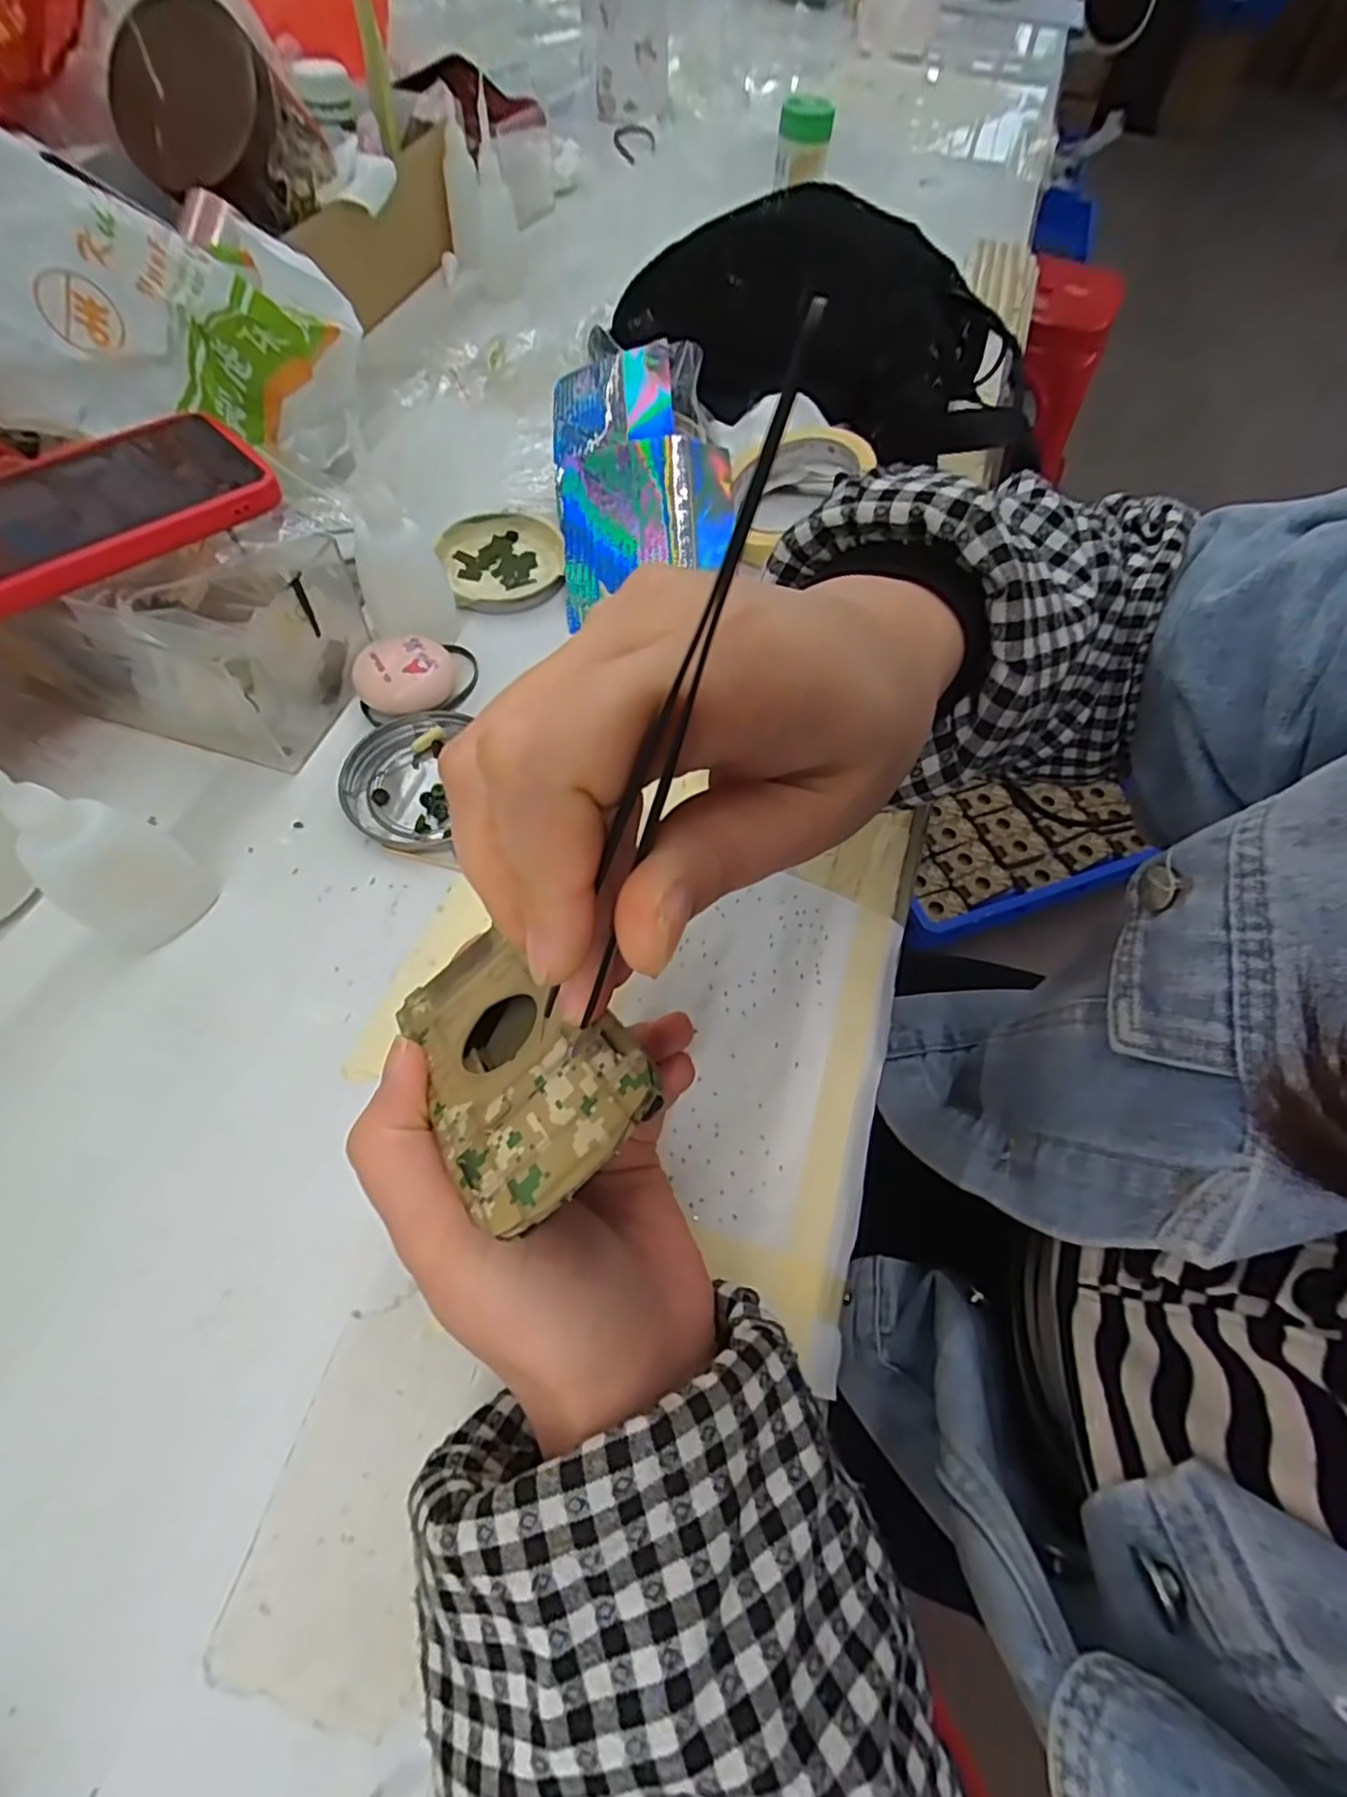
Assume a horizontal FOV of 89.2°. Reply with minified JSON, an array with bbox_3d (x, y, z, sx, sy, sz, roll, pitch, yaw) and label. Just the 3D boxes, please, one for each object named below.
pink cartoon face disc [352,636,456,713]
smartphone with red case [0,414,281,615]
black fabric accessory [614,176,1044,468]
[{"bbox_3d":[-0.137,-0.112,0.350,0.047,0.022,0.038,-8,62,-8],"label":"pink cartoon face disc"},{"bbox_3d":[-0.270,-0.169,0.298,0.164,0.012,0.093,-39,70,-21],"label":"smartphone with red case"},{"bbox_3d":[0.105,-0.410,0.490,0.334,0.098,0.154,27,64,12],"label":"black fabric accessory"}]

